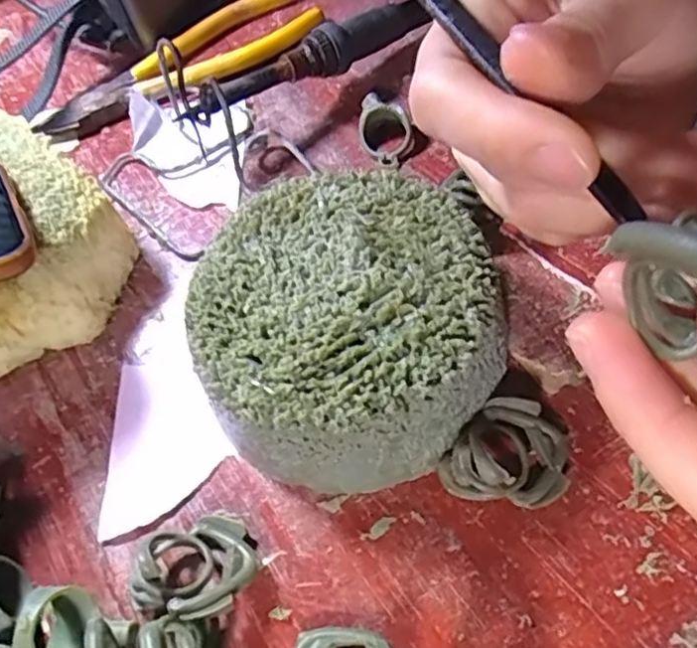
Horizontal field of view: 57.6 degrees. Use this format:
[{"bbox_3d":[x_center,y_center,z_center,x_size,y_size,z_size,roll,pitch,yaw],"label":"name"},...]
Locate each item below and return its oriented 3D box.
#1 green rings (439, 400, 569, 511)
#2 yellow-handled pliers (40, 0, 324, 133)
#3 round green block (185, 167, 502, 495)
[{"bbox_3d":[0.052,0.041,0.200,0.035,0.020,0.036,-4,59,6],"label":"green rings"},{"bbox_3d":[-0.087,-0.139,0.335,0.151,0.024,0.044,-26,58,-16],"label":"yellow-handled pliers"},{"bbox_3d":[-0.001,0.000,0.218,0.096,0.044,0.106,-17,59,-1],"label":"round green block"}]

